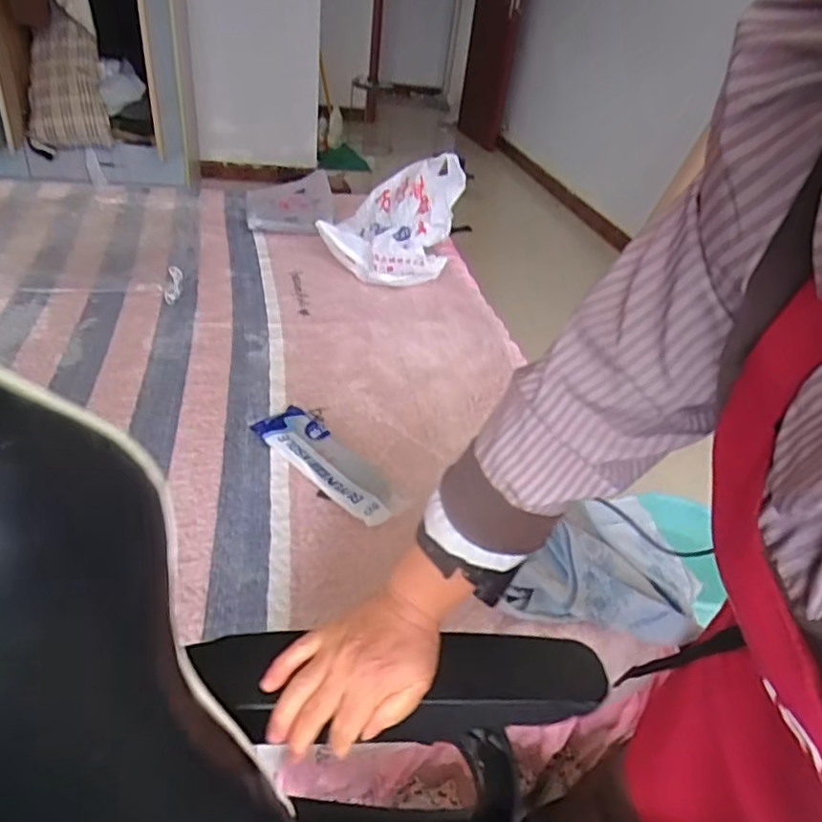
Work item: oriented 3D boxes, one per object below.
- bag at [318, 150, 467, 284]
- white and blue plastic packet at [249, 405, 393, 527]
[{"bbox_3d":[-0.026,-0.503,1.641,0.292,0.253,0.360,28,39,27],"label":"bag"},{"bbox_3d":[-0.130,0.080,1.002,0.301,0.032,0.108,31,40,30],"label":"white and blue plastic packet"}]

